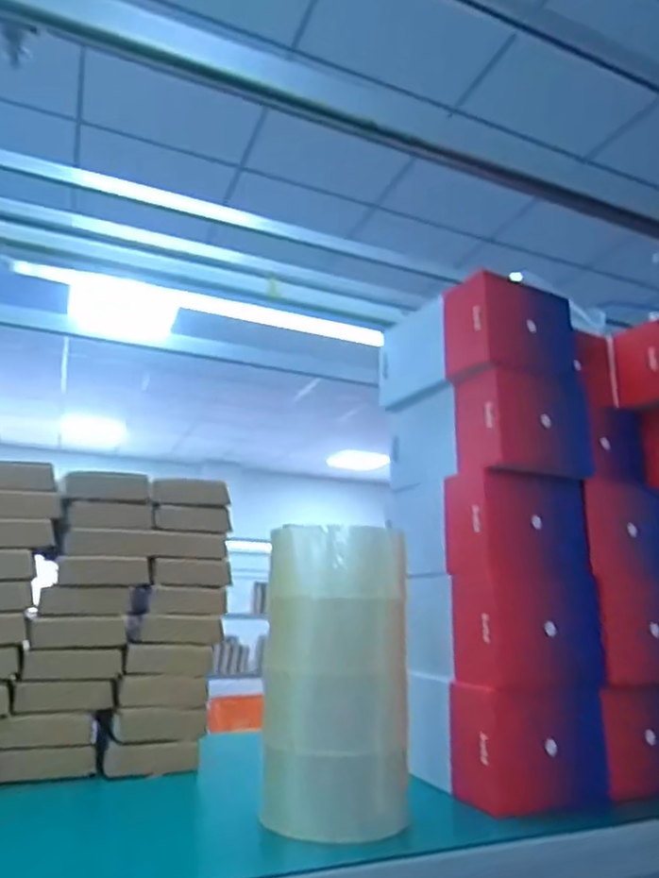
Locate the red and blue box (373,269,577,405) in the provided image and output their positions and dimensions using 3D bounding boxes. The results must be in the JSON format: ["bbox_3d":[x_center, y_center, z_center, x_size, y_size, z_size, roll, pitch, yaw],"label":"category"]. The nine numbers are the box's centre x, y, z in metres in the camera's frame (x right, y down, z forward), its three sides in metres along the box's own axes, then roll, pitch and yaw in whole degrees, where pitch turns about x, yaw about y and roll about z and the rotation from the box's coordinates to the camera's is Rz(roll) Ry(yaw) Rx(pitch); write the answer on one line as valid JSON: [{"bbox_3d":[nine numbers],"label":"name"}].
[{"bbox_3d":[0.142,-0.087,0.661,0.115,0.093,0.185,10,-17,-32],"label":"red and blue box"}]

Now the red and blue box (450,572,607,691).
[{"bbox_3d":[0.164,0.160,0.529,0.119,0.082,0.064,8,-16,-27],"label":"red and blue box"}]

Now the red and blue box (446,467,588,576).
[{"bbox_3d":[0.166,0.078,0.561,0.118,0.083,0.061,8,-16,-27],"label":"red and blue box"}]

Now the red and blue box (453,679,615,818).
[{"bbox_3d":[0.160,0.243,0.505,0.112,0.082,0.059,7,-15,-22],"label":"red and blue box"}]

